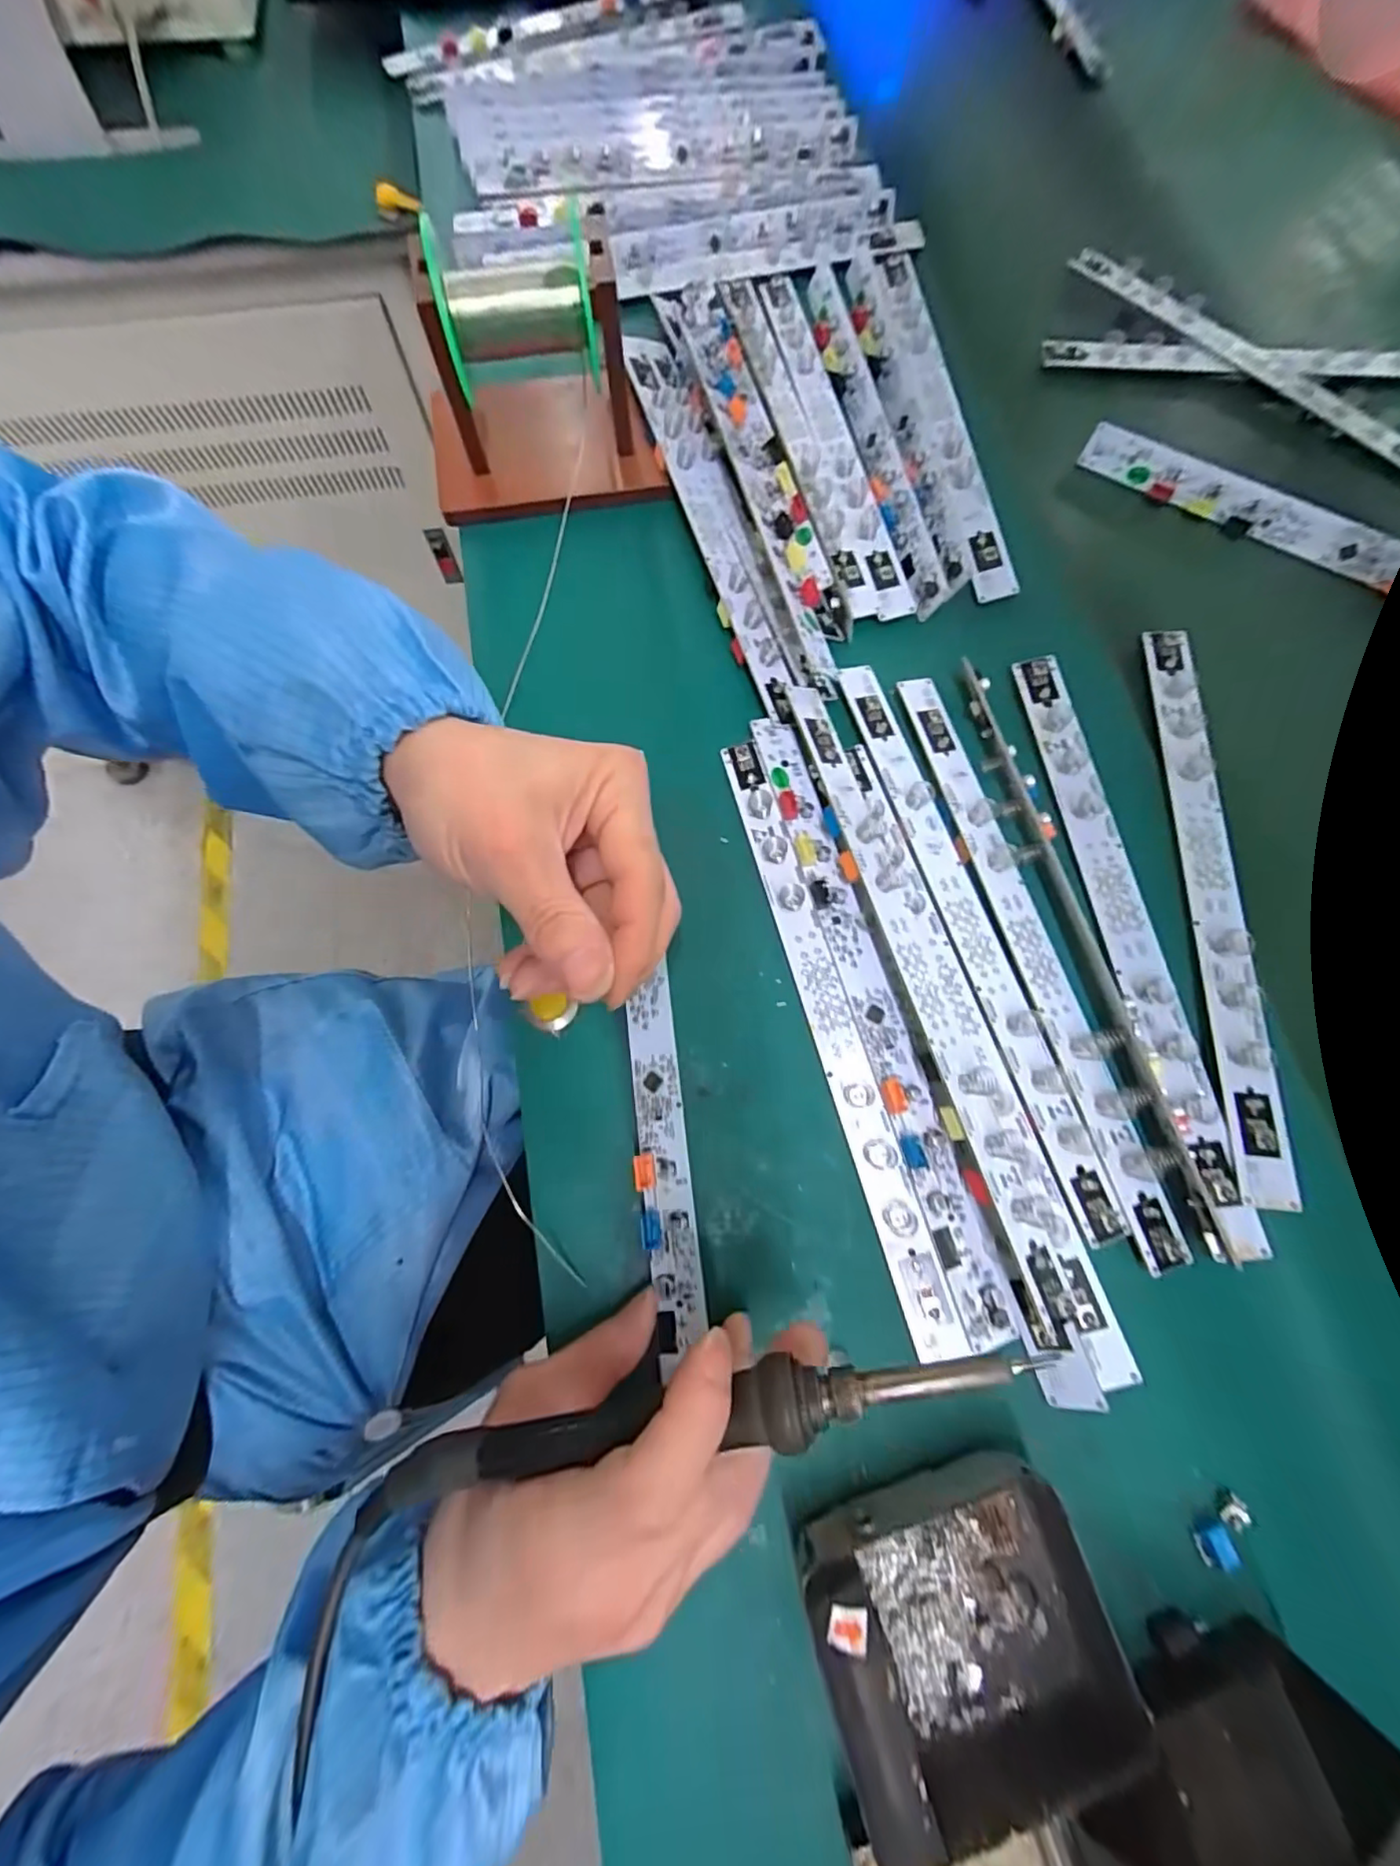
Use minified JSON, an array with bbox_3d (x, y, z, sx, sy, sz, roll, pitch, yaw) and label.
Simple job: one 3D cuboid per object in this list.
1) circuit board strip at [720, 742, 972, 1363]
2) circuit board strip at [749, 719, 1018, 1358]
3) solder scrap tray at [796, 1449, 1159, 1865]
[{"bbox_3d":[0.056,0.035,0.269,0.021,0.005,0.274,-20,73,12],"label":"circuit board strip"},{"bbox_3d":[0.074,0.026,0.268,0.021,0.008,0.285,-14,74,-5],"label":"circuit board strip"},{"bbox_3d":[0.090,0.235,0.197,0.099,0.035,0.078,-15,74,-5],"label":"solder scrap tray"}]

